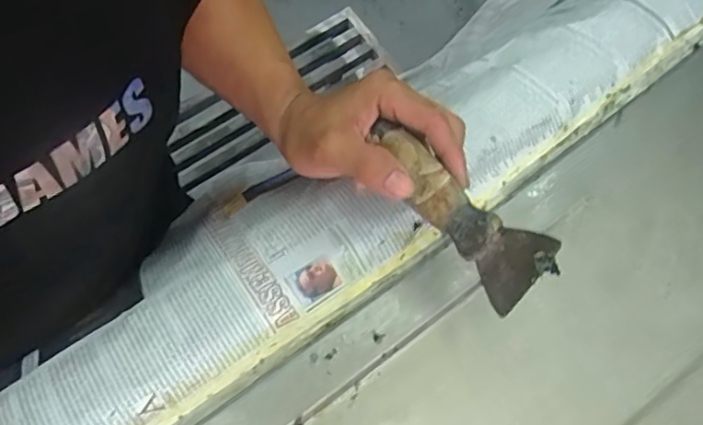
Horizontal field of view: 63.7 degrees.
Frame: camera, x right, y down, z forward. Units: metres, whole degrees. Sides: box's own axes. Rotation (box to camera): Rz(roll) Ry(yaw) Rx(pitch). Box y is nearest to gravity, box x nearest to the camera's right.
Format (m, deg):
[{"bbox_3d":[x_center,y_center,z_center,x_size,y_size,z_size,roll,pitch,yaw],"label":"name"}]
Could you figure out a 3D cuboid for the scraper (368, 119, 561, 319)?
[{"bbox_3d":[0.059,-0.001,0.339,0.130,0.053,0.025,41,35,17],"label":"scraper"}]

